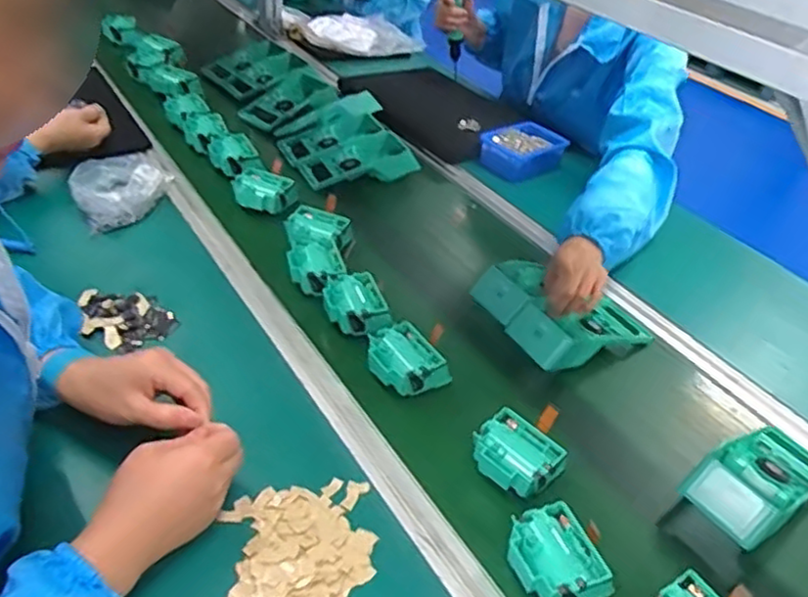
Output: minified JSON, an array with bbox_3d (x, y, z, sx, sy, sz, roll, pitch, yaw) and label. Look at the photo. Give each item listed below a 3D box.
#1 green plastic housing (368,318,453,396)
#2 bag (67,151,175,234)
[{"bbox_3d":[0.000,0.068,0.728,0.074,0.046,0.084,-25,47,-34],"label":"green plastic housing"},{"bbox_3d":[-0.402,-0.162,0.950,0.126,0.049,0.164,-16,43,-25],"label":"bag"}]

